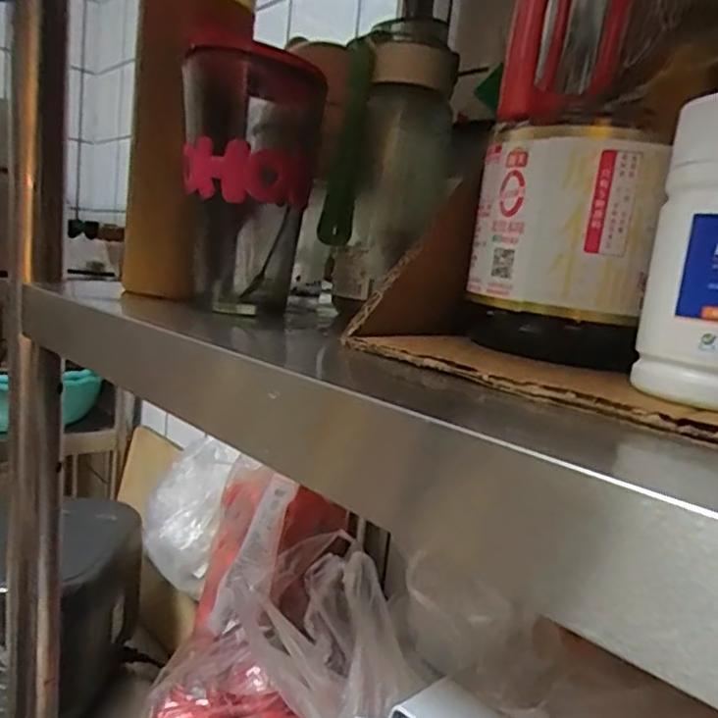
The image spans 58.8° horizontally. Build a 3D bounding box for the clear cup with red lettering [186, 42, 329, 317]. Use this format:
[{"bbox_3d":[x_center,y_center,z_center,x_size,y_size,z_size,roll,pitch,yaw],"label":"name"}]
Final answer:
[{"bbox_3d":[-0.068,-0.111,0.408,0.082,0.151,0.101,4,8,-9],"label":"clear cup with red lettering"}]

